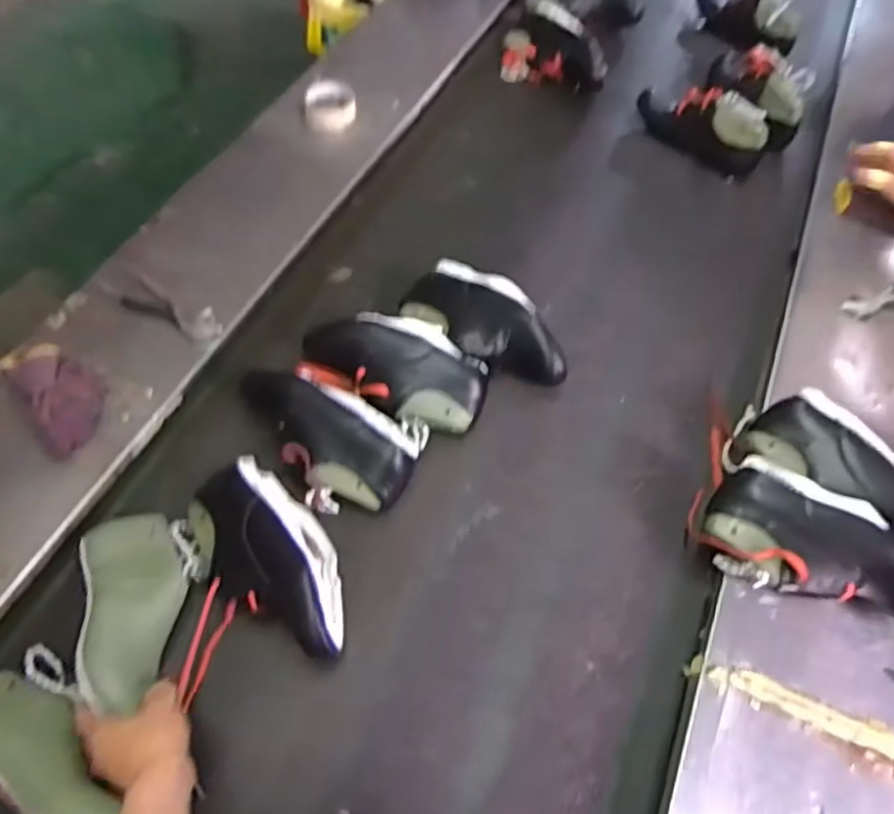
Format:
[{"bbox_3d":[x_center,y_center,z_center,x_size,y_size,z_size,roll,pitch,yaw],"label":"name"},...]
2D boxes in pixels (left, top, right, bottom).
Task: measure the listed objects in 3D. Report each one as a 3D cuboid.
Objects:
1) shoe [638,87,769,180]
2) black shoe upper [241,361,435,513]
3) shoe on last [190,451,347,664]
[{"bbox_3d":[0.439,-0.496,1.157,0.244,0.093,0.089,37,71,20],"label":"shoe"},{"bbox_3d":[-0.146,0.028,0.797,0.219,0.086,0.150,28,68,17],"label":"black shoe upper"},{"bbox_3d":[-0.189,0.168,0.728,0.234,0.089,0.122,40,72,21],"label":"shoe on last"}]

